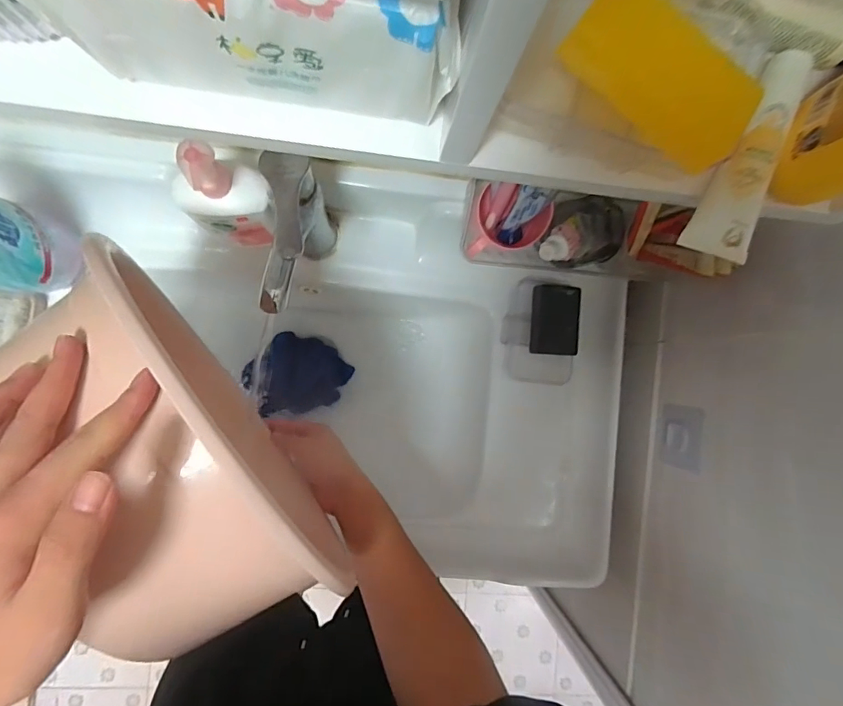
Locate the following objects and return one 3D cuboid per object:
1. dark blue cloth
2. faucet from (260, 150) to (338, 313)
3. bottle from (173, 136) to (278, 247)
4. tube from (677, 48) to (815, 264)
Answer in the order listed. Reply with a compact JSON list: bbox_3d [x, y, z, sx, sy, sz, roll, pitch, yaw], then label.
[{"bbox_3d":[-0.184,0.036,0.682,0.123,0.045,0.131,44,84,-1],"label":"dark blue cloth"},{"bbox_3d":[-0.129,-0.112,0.485,0.053,0.215,0.139,6,86,-4],"label":"faucet"},{"bbox_3d":[-0.202,-0.159,0.485,0.095,0.167,0.050,-2,86,-5],"label":"bottle"},{"bbox_3d":[0.177,-0.104,0.248,0.030,0.025,0.112,25,85,-3],"label":"tube"}]

